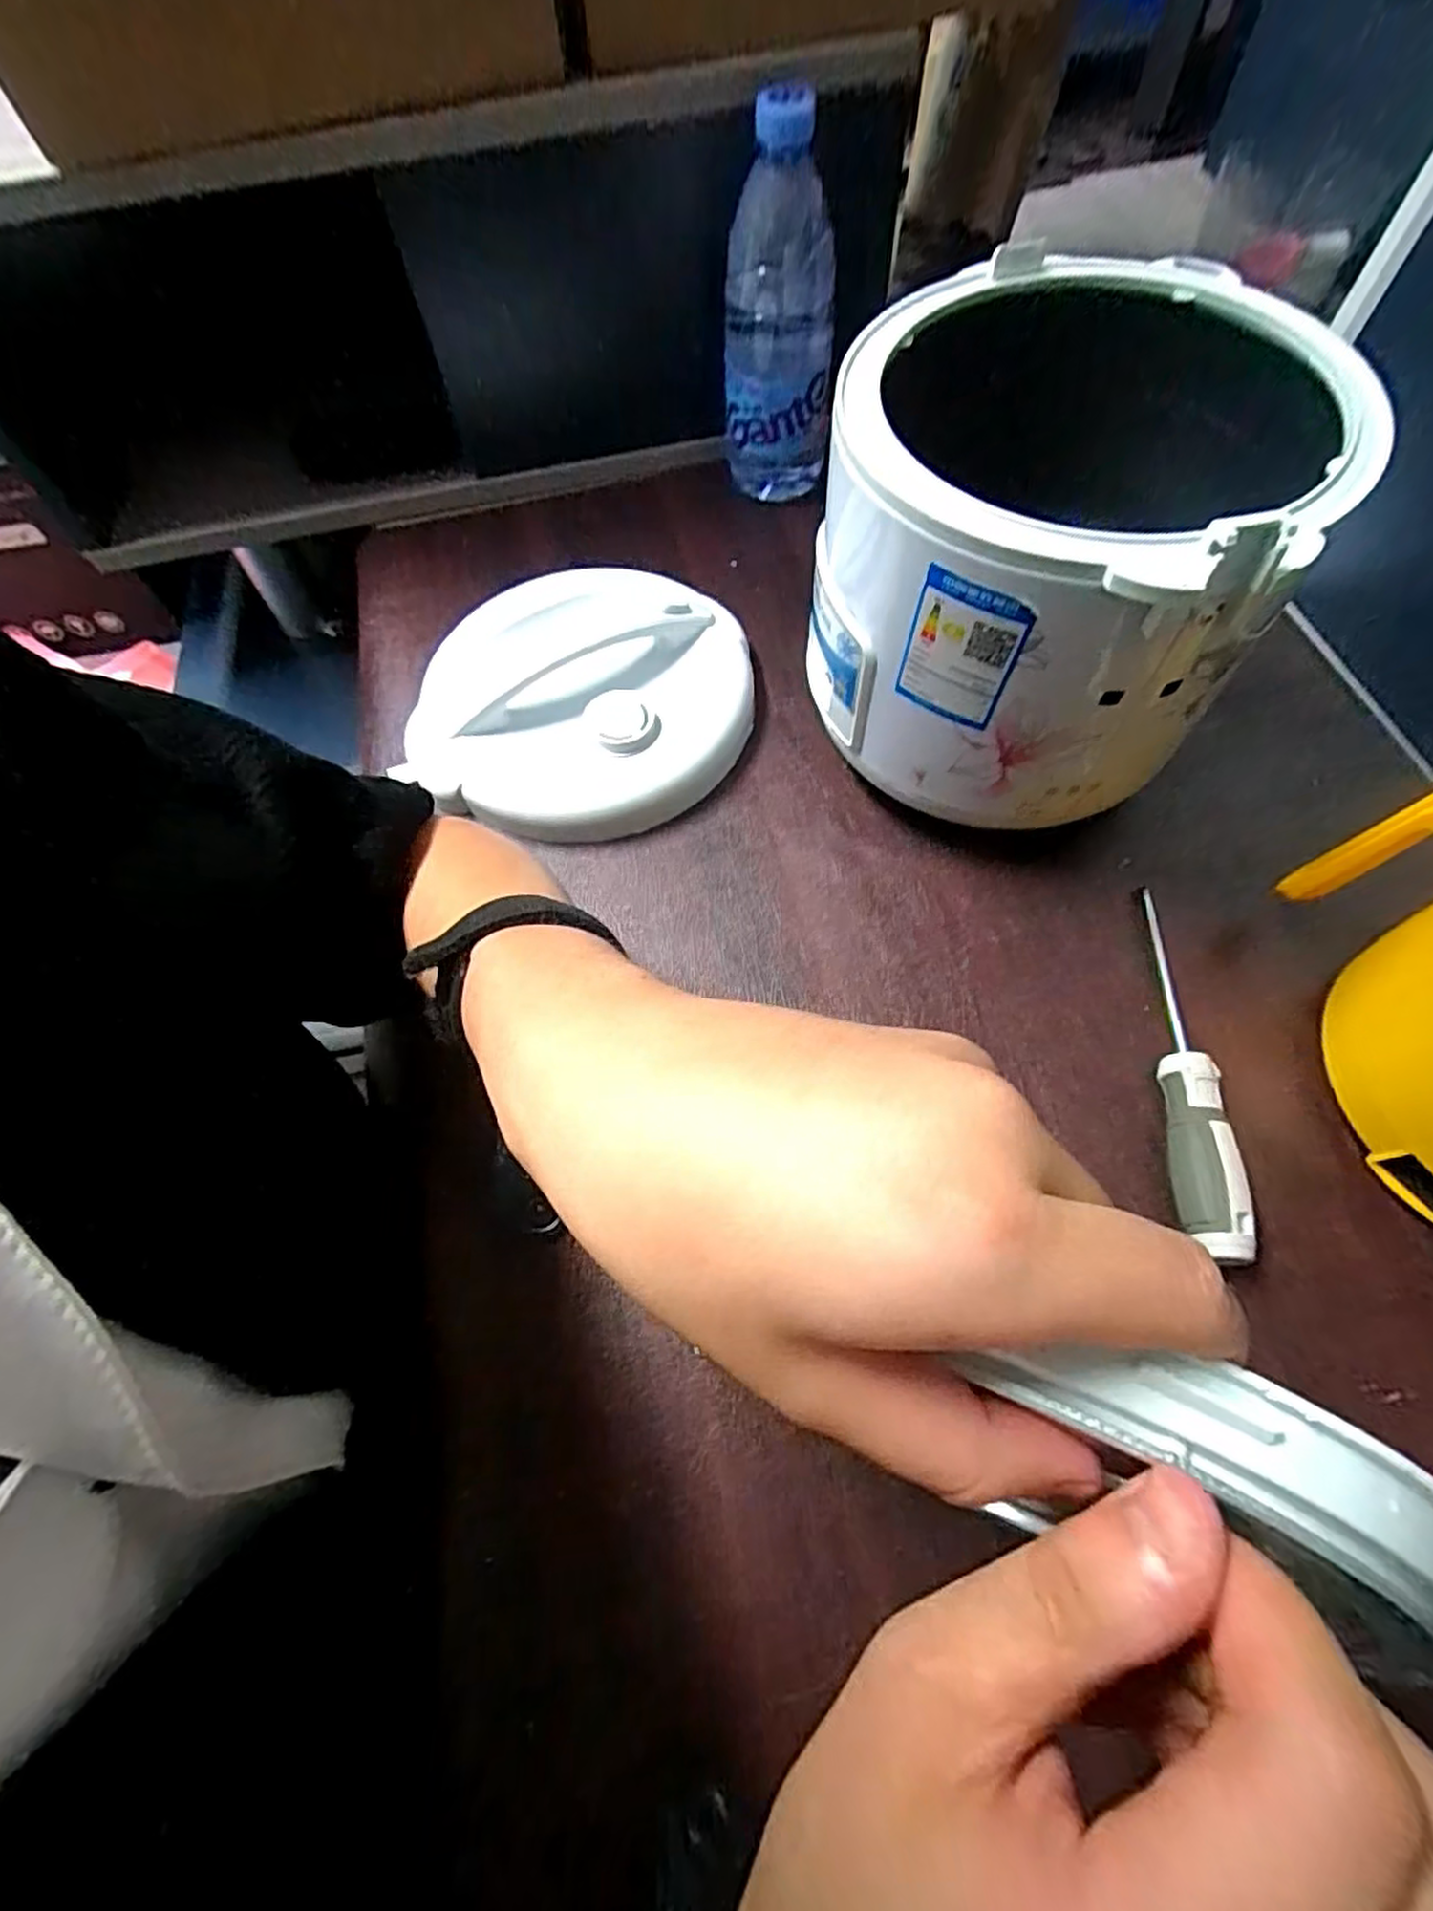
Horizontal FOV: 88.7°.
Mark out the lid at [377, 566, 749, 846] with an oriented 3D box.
[{"bbox_3d":[-0.077,-0.160,0.443,0.184,0.046,0.192,-1,63,2],"label":"lid"}]

